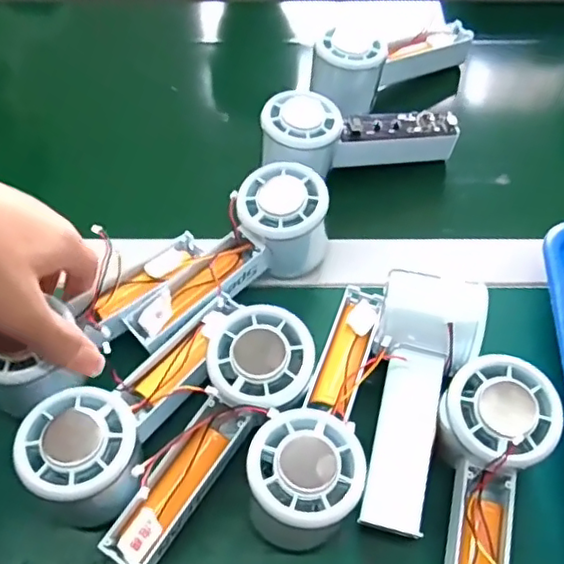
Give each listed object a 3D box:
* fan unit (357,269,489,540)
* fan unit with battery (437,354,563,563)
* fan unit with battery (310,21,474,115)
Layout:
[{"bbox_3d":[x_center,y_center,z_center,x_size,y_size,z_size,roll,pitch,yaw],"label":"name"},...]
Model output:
[{"bbox_3d":[0.077,0.065,0.337,0.057,0.043,0.142,12,61,6],"label":"fan unit"},{"bbox_3d":[0.097,0.113,0.306,0.057,0.054,0.147,20,62,11],"label":"fan unit with battery"},{"bbox_3d":[0.096,-0.190,0.500,0.147,0.053,0.048,-21,62,-23],"label":"fan unit with battery"}]

